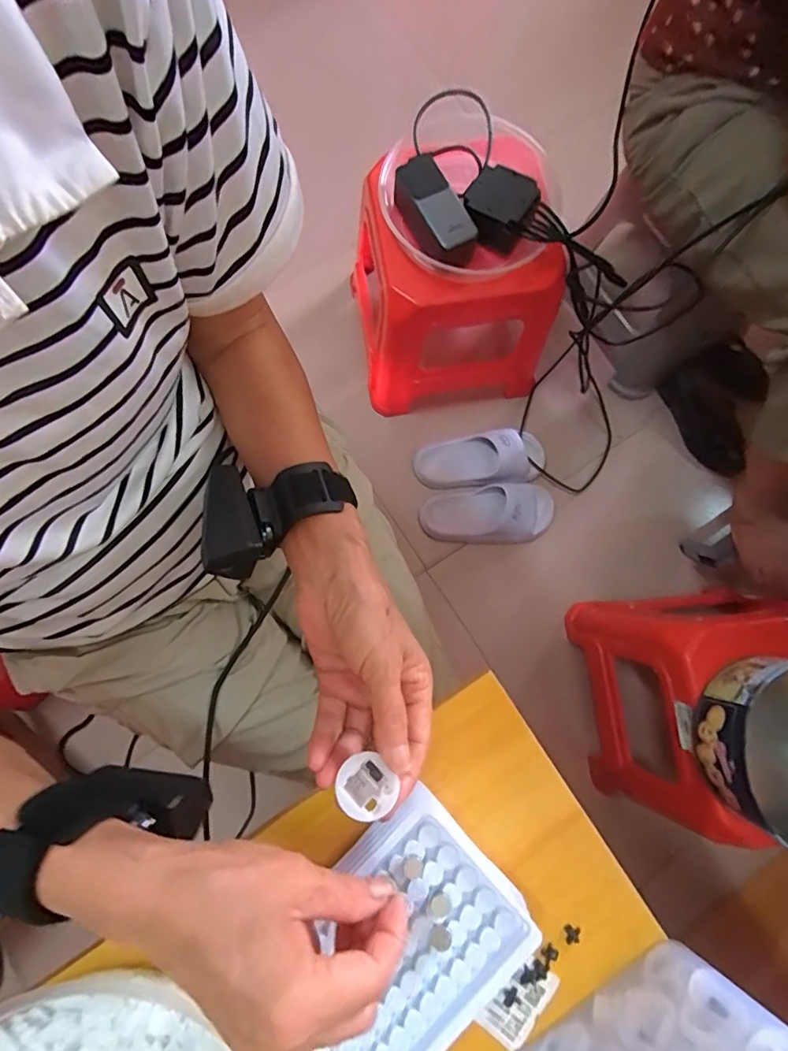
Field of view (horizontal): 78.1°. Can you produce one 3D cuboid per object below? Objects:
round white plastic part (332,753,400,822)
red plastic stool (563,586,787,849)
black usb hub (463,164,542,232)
[{"bbox_3d":[-0.014,0.140,0.260,0.031,0.010,0.030,0,80,-1],"label":"round white plastic part"},{"bbox_3d":[0.437,0.234,0.660,0.264,0.246,0.266,-4,80,-1],"label":"red plastic stool"},{"bbox_3d":[0.131,-0.402,0.594,0.082,0.020,0.074,26,81,4],"label":"black usb hub"}]

